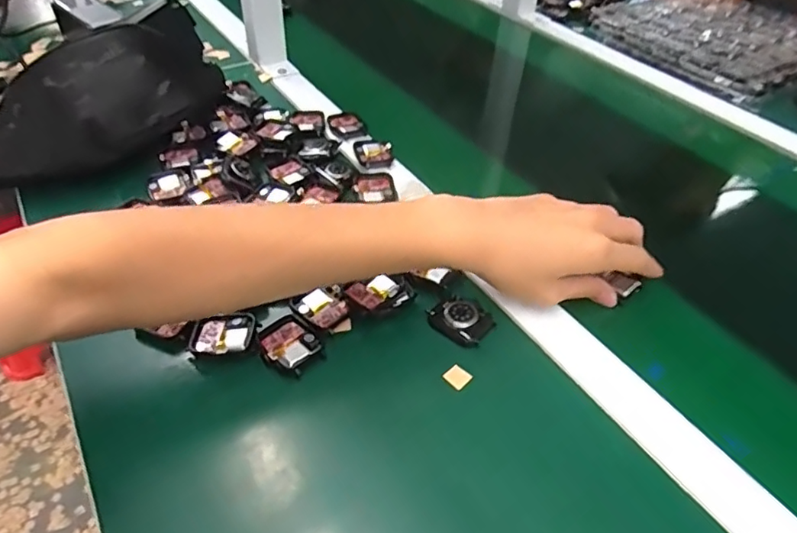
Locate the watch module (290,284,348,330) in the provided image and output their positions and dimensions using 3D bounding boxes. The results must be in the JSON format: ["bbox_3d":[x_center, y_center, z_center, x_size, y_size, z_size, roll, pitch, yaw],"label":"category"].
[{"bbox_3d":[-0.057,0.032,0.419,0.036,0.009,0.033,-22,48,-25],"label":"watch module"}]

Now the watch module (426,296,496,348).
[{"bbox_3d":[0.046,0.038,0.417,0.045,0.011,0.031,27,48,24],"label":"watch module"}]

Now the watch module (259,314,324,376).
[{"bbox_3d":[-0.078,0.055,0.396,0.043,0.008,0.036,33,50,29],"label":"watch module"}]

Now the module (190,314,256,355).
[{"bbox_3d":[-0.126,0.050,0.400,0.044,0.010,0.029,-6,43,-9],"label":"module"}]

